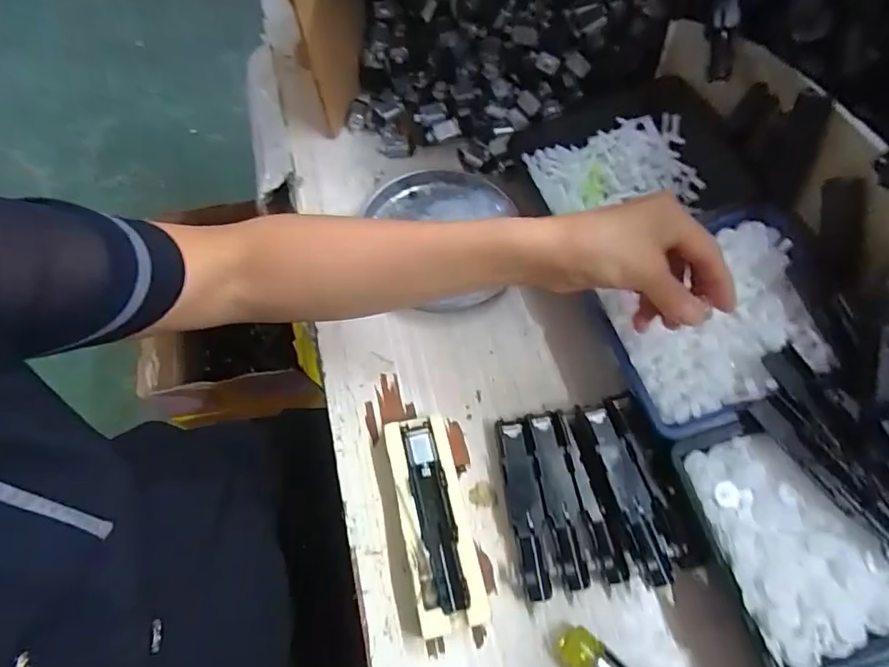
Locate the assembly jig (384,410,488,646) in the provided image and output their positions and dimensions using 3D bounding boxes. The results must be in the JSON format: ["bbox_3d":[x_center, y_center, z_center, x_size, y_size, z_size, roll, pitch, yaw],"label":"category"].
[{"bbox_3d":[-0.008,0.127,0.341,0.044,0.031,0.136,-12,67,-7],"label":"assembly jig"}]

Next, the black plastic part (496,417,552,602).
[{"bbox_3d":[0.056,0.122,0.350,0.024,0.022,0.118,-3,66,-3],"label":"black plastic part"}]

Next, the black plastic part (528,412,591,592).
[{"bbox_3d":[0.080,0.117,0.354,0.026,0.017,0.118,-4,66,-3],"label":"black plastic part"}]

